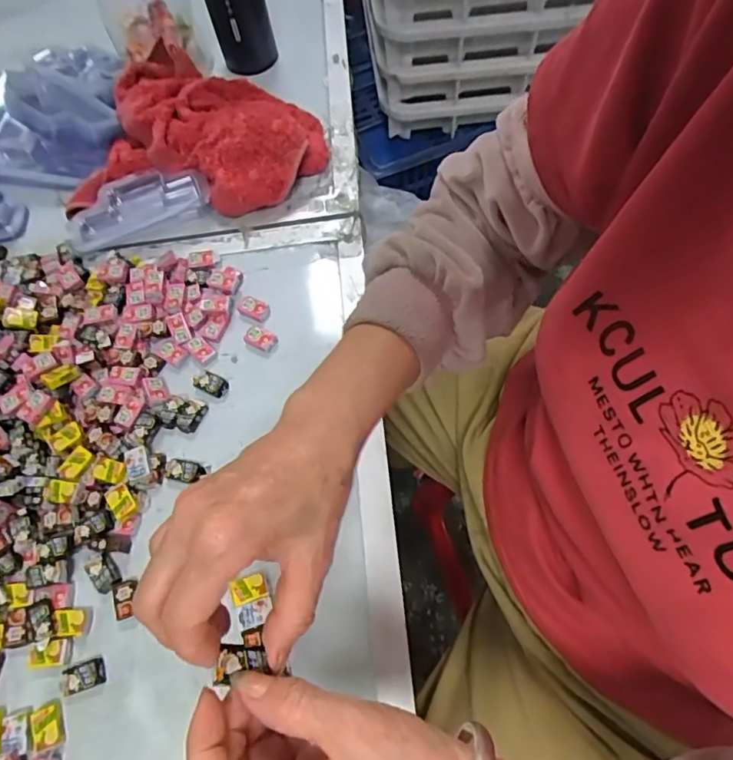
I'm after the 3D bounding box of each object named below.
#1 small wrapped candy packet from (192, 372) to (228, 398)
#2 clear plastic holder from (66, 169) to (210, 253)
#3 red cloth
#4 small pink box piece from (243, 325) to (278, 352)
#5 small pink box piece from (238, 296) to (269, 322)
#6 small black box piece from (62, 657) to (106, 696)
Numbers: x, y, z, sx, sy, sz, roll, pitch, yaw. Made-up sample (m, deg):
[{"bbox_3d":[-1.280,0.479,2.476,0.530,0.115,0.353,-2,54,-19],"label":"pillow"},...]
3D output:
[{"bbox_3d":[-0.134,0.003,0.466,0.032,0.005,0.018,24,69,17],"label":"small wrapped candy packet"},{"bbox_3d":[-0.228,-0.176,0.539,0.142,0.027,0.070,-17,63,-3],"label":"clear plastic holder"},{"bbox_3d":[-0.166,-0.257,0.559,0.245,0.057,0.184,2,64,7],"label":"red cloth"},{"bbox_3d":[-0.094,-0.037,0.479,0.030,0.008,0.018,21,68,15],"label":"small pink box piece"},{"bbox_3d":[-0.102,-0.065,0.493,0.028,0.007,0.018,22,68,16],"label":"small pink box piece"},{"bbox_3d":[-0.196,0.205,0.375,0.027,0.007,0.017,-19,63,-4],"label":"small black box piece"}]

